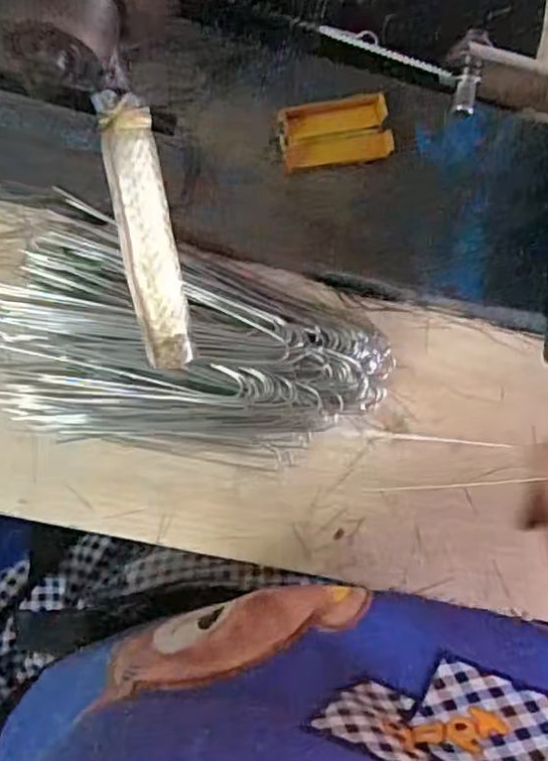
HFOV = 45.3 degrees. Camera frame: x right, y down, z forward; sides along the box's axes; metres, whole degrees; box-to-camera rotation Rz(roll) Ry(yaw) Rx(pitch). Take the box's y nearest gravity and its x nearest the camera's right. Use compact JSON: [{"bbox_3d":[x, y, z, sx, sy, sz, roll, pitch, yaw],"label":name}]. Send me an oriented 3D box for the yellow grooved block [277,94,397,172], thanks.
[{"bbox_3d":[0.030,-0.121,0.320,0.053,0.009,0.029,-11,91,-8],"label":"yellow grooved block"}]

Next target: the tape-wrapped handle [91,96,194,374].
[{"bbox_3d":[-0.043,-0.049,0.227,0.018,0.007,0.091,-11,107,-8],"label":"tape-wrapped handle"}]

